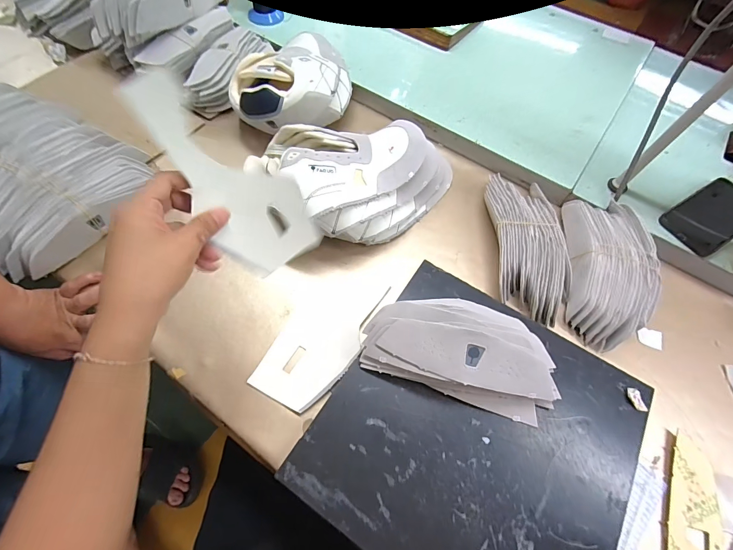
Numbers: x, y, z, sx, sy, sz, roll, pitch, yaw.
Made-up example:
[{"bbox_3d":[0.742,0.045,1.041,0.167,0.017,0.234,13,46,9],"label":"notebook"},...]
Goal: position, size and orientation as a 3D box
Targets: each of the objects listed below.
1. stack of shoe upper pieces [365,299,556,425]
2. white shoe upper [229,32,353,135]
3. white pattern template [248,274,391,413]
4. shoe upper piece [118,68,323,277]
[{"bbox_3d":[0.110,0.075,0.392,0.212,0.056,0.113,17,63,6],"label":"stack of shoe upper pieces"},{"bbox_3d":[-0.105,-0.327,0.579,0.159,0.078,0.232,25,64,10],"label":"white shoe upper"},{"bbox_3d":[-0.053,0.071,0.440,0.093,0.005,0.183,23,62,15],"label":"white pattern template"},{"bbox_3d":[-0.117,-0.074,0.314,0.088,0.206,0.018,-45,53,-7],"label":"shoe upper piece"}]

